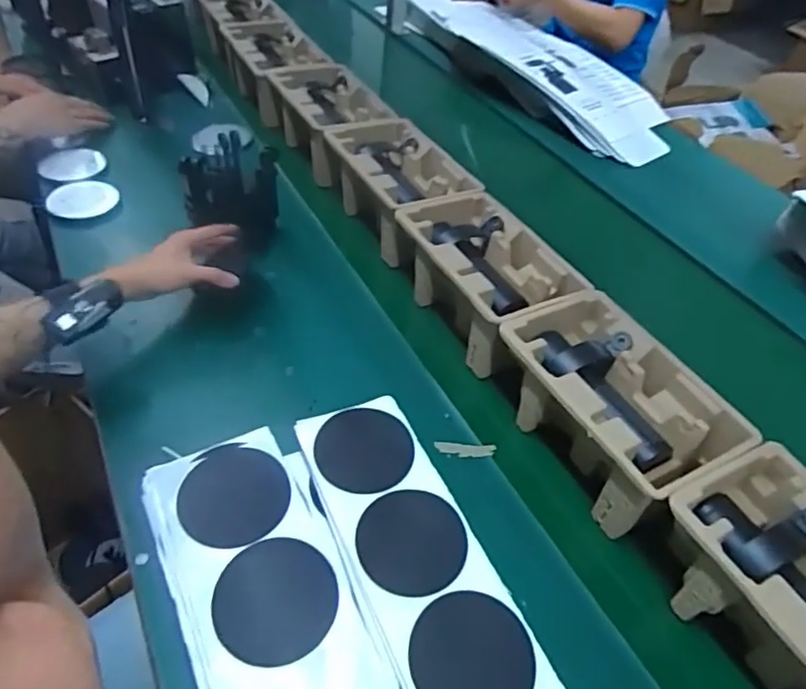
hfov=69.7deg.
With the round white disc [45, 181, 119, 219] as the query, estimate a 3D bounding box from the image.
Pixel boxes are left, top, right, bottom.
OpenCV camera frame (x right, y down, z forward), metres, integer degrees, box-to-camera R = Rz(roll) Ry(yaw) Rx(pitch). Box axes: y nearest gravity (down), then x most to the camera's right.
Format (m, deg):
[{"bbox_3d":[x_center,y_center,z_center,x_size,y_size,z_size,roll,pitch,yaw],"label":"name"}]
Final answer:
[{"bbox_3d":[-0.475,-0.215,0.860,0.093,0.017,0.093,3,47,-4],"label":"round white disc"}]

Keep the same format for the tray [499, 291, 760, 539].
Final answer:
[{"bbox_3d":[0.208,0.068,0.602,0.145,0.113,0.224,-20,53,-22],"label":"tray"}]

